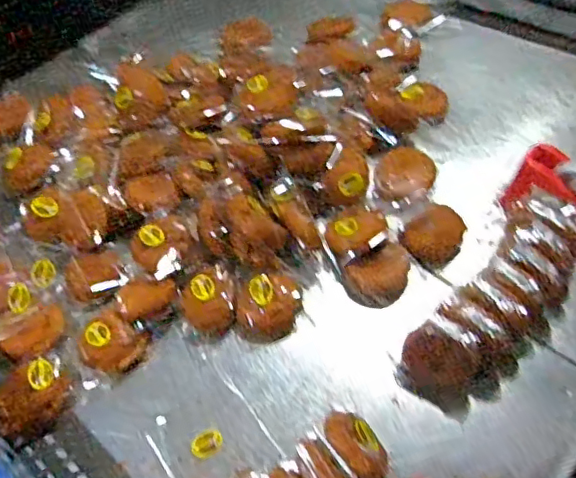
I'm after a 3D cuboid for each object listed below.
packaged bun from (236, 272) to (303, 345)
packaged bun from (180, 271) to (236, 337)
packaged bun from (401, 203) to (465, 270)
[{"bbox_3d":[-0.030,0.099,0.811,0.084,0.045,0.091,-2,53,3],"label":"packaged bun"},{"bbox_3d":[-0.115,0.093,0.818,0.081,0.040,0.089,-2,53,3],"label":"packaged bun"},{"bbox_3d":[0.229,-0.010,0.879,0.084,0.038,0.093,26,63,19],"label":"packaged bun"}]

